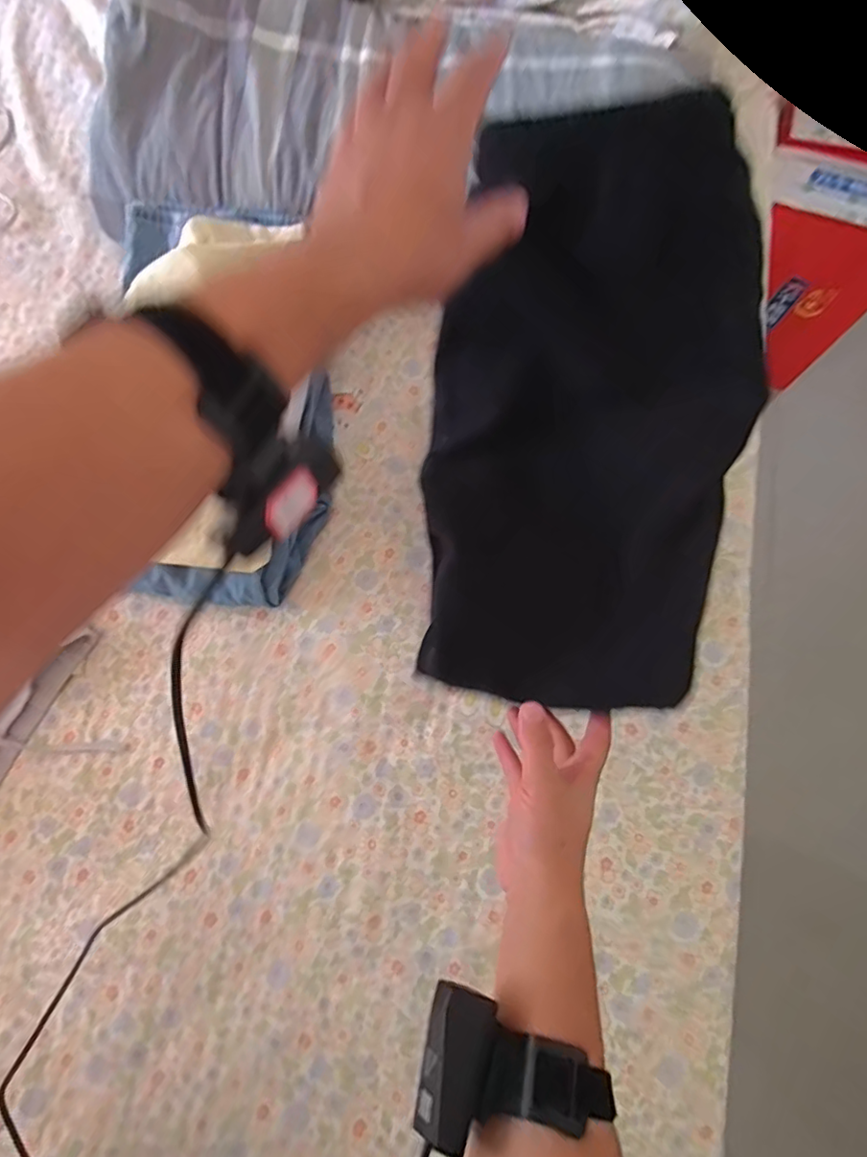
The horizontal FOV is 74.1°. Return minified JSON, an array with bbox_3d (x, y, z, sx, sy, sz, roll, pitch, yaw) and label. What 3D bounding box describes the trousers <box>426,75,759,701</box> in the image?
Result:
[{"bbox_3d":[0.112,-0.111,0.443,0.231,0.032,0.421,4,98,13],"label":"trousers"}]

